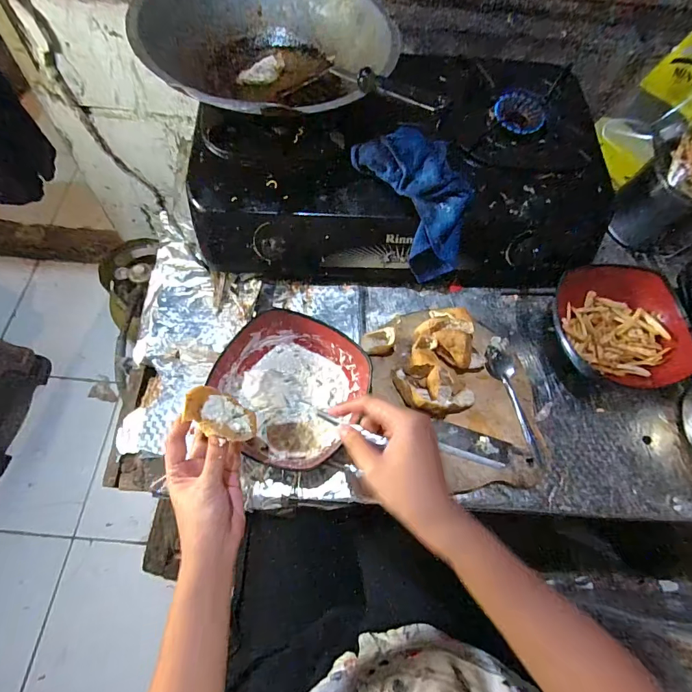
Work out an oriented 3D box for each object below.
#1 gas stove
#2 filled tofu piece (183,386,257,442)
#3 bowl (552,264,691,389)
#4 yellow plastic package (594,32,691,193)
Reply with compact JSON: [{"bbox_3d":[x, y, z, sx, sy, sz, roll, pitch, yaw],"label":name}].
[{"bbox_3d":[0.075,-0.267,0.565,0.565,0.139,0.328,-1,67,-4],"label":"gas stove"},{"bbox_3d":[-0.118,0.066,0.368,0.067,0.028,0.039,33,69,11],"label":"filled tofu piece"},{"bbox_3d":[0.382,-0.032,0.549,0.181,0.072,0.162,22,67,6],"label":"bowl"},{"bbox_3d":[0.566,-0.405,0.692,0.251,0.086,0.173,-35,93,16],"label":"yellow plastic package"}]

